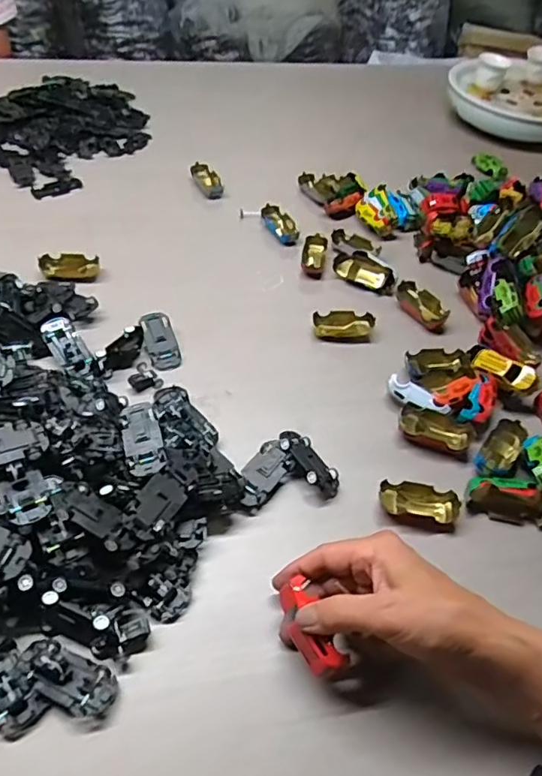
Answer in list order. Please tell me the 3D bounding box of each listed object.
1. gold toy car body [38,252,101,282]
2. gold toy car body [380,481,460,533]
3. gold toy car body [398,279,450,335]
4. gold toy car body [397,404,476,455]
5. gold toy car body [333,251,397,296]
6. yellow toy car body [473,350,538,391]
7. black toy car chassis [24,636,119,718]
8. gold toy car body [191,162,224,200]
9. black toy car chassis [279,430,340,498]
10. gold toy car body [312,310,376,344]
[{"bbox_3d":[-0.225,-0.134,0.635,0.063,0.018,0.030,-5,50,-9],"label":"gold toy car body"},{"bbox_3d":[0.121,0.096,0.463,0.064,0.013,0.035,11,49,4],"label":"gold toy car body"},{"bbox_3d":[0.167,-0.091,0.626,0.032,0.014,0.075,-25,56,-24],"label":"gold toy car body"},{"bbox_3d":[0.148,0.038,0.516,0.066,0.020,0.029,20,51,12],"label":"gold toy car body"},{"bbox_3d":[0.112,-0.133,0.662,0.078,0.029,0.027,31,53,20],"label":"gold toy car body"},{"bbox_3d":[0.224,-0.019,0.547,0.061,0.017,0.023,31,98,30],"label":"yellow toy car body"},{"bbox_3d":[-0.129,0.182,0.359,0.062,0.019,0.030,24,52,15],"label":"black toy car chassis"},{"bbox_3d":[-0.087,-0.283,0.778,0.032,0.021,0.062,-13,52,-16],"label":"gold toy car body"},{"bbox_3d":[0.033,0.060,0.480,0.031,0.020,0.065,-21,54,-21],"label":"black toy car chassis"},{"bbox_3d":[0.077,-0.066,0.609,0.065,0.021,0.032,3,49,-2],"label":"gold toy car body"}]

